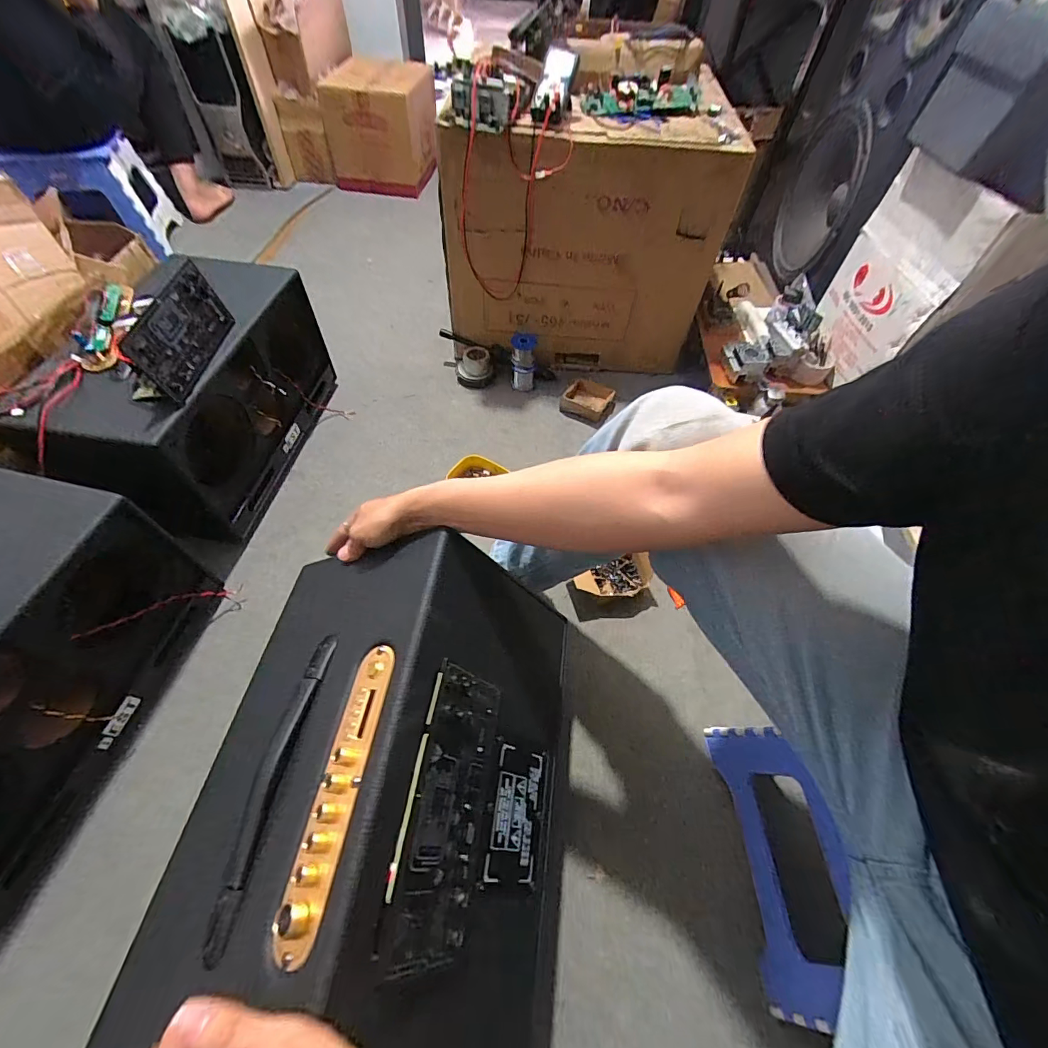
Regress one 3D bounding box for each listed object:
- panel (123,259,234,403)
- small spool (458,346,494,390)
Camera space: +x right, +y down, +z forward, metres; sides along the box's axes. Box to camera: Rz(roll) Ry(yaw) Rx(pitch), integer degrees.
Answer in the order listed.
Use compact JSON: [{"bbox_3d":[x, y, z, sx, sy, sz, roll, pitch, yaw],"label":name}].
[{"bbox_3d":[-0.535,-0.305,0.707,0.027,0.103,0.214,1,56,-1],"label":"panel"},{"bbox_3d":[-0.124,-0.402,1.156,0.092,0.073,0.086,0,56,-2],"label":"small spool"}]

